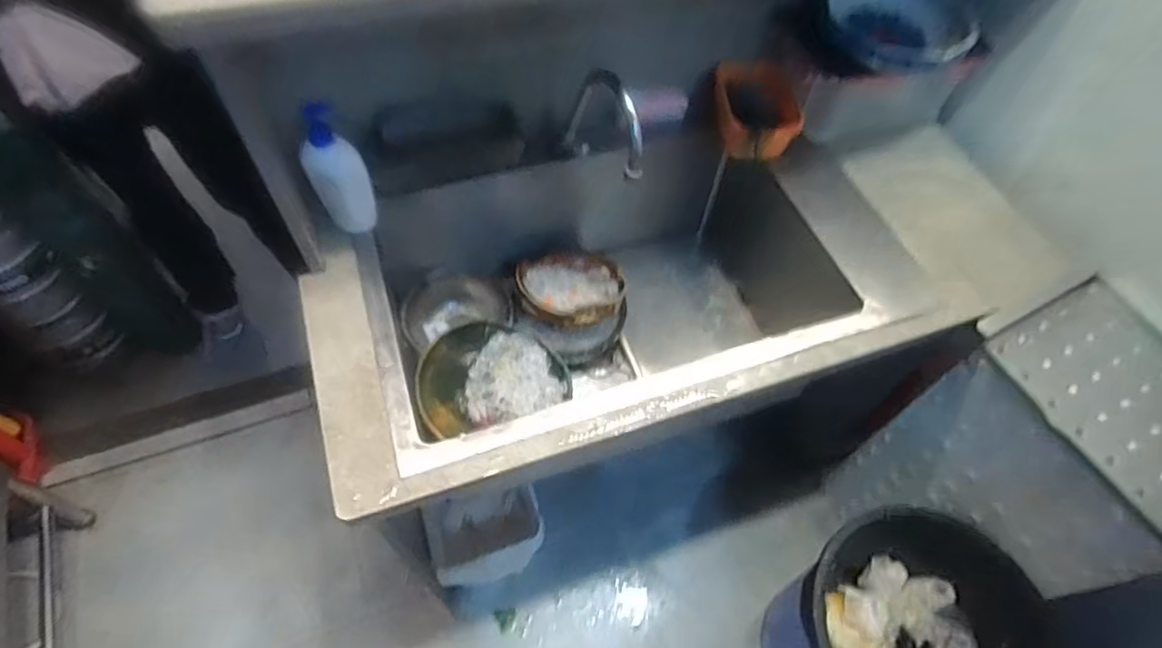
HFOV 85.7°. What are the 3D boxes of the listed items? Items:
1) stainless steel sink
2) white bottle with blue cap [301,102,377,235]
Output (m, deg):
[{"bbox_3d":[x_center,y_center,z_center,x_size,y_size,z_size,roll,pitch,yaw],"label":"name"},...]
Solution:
[{"bbox_3d":[0.110,-0.066,1.195,1.117,0.413,0.626,-17,61,-12],"label":"stainless steel sink"},{"bbox_3d":[-0.370,-0.234,0.959,0.079,0.184,0.087,-14,60,-10],"label":"white bottle with blue cap"}]

